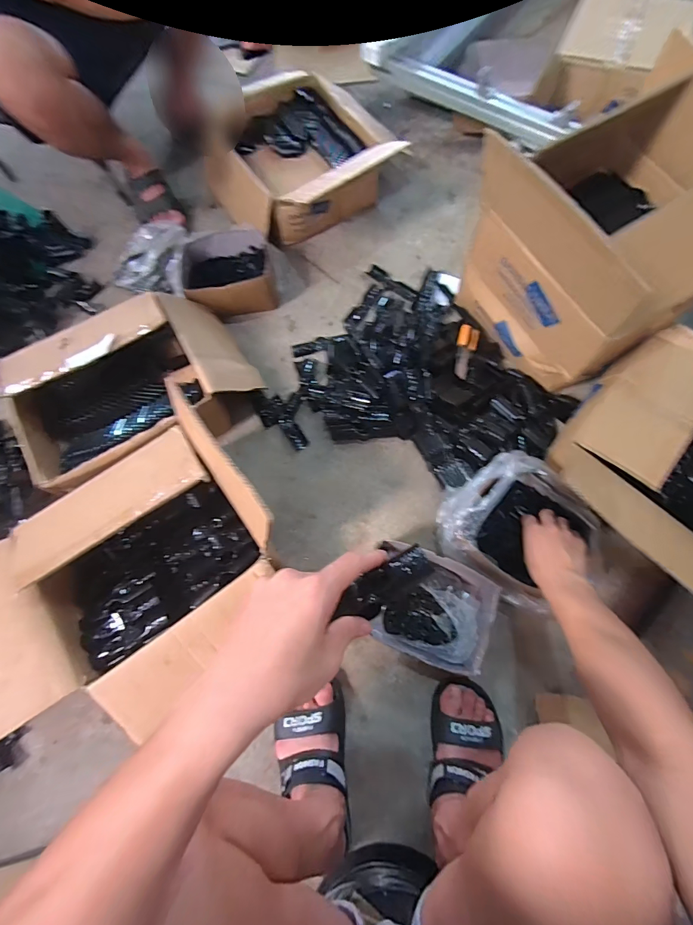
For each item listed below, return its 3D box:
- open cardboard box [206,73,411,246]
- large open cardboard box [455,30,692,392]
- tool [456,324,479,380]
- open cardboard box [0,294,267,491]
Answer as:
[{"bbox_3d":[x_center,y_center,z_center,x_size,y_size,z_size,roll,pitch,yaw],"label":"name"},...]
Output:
[{"bbox_3d":[-0.109,-0.703,0.967,0.359,0.175,0.432,-41,74,-11],"label":"open cardboard box"},{"bbox_3d":[0.409,-0.355,0.691,0.320,0.367,0.328,-30,73,-7],"label":"large open cardboard box"},{"bbox_3d":[0.236,-0.220,0.802,0.043,0.014,0.157,15,56,7],"label":"tool"},{"bbox_3d":[-0.405,-0.150,0.787,0.406,0.171,0.285,-30,73,-8],"label":"open cardboard box"}]

